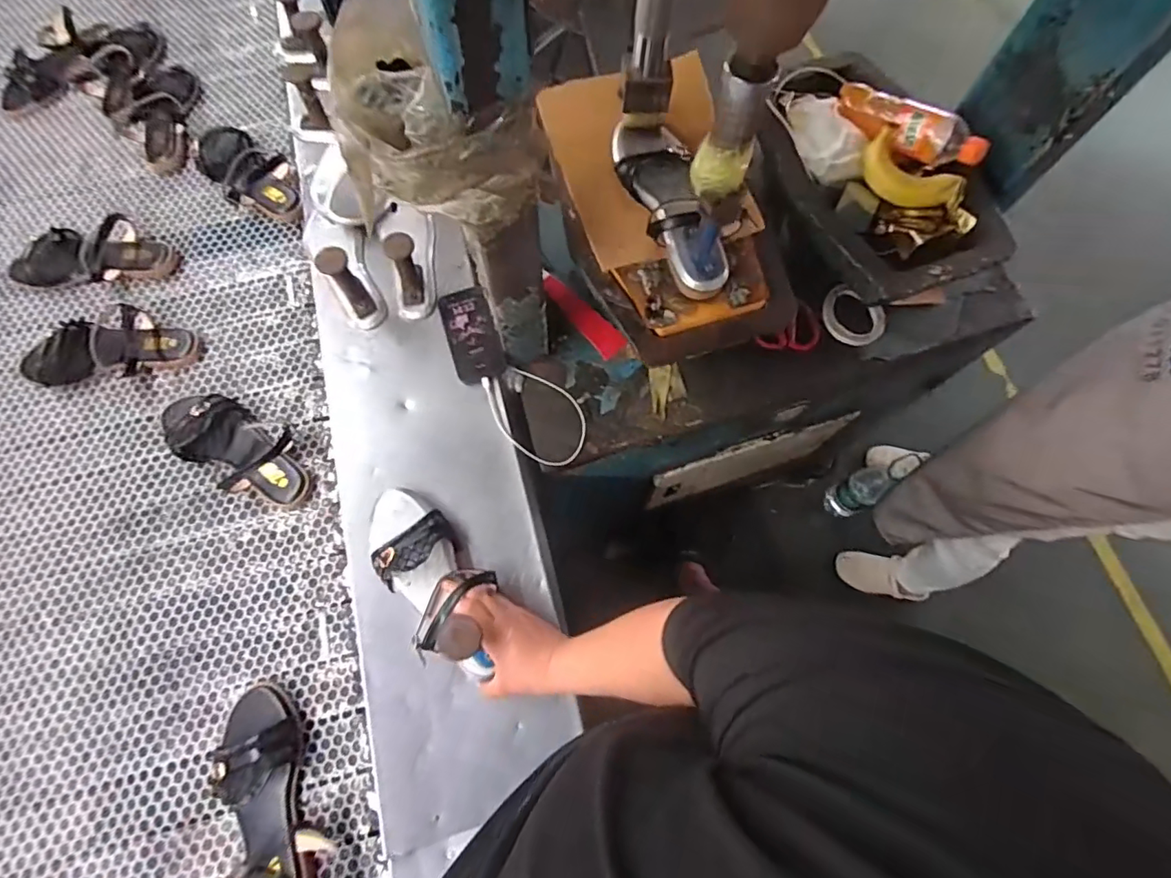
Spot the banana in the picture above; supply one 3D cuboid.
[{"bbox_3d":[0.482,-0.366,0.787,0.179,0.031,0.074,31,112,-1],"label":"banana"}]

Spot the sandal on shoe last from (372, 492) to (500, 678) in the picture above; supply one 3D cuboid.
[{"bbox_3d":[-0.187,0.165,0.666,0.109,0.074,0.247,-32,59,-12],"label":"sandal on shoe last"}]

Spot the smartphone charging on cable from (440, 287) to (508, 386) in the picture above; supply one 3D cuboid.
[{"bbox_3d":[-0.168,-0.159,0.813,0.072,0.015,0.157,-15,71,-6],"label":"smartphone charging on cable"}]

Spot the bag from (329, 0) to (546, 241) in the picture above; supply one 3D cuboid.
[{"bbox_3d":[-0.136,-0.280,0.500,0.163,0.141,0.145,-22,71,-9],"label":"bag"}]

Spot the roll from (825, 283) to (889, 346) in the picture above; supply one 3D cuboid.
[{"bbox_3d":[0.431,-0.197,0.877,0.102,0.029,0.081,33,73,11],"label":"roll"}]

